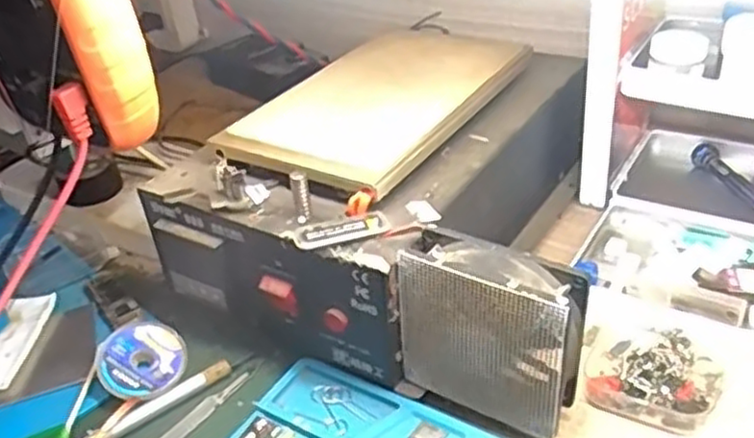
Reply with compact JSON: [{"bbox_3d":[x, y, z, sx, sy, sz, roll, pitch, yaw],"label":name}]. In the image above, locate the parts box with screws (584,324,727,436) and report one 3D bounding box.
[{"bbox_3d":[0.139,0.076,0.362,0.063,0.021,0.058,15,40,28],"label":"parts box with screws"}]

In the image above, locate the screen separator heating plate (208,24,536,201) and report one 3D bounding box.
[{"bbox_3d":[0.003,-0.074,0.442,0.116,0.018,0.187,16,41,30],"label":"screen separator heating plate"}]

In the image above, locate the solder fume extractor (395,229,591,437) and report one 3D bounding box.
[{"bbox_3d":[0.054,0.055,0.336,0.083,0.087,0.031,15,41,29],"label":"solder fume extractor"}]

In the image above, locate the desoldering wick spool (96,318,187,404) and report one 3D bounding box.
[{"bbox_3d":[-0.130,0.078,0.397,0.048,0.011,0.048,4,55,-6],"label":"desoldering wick spool"}]

